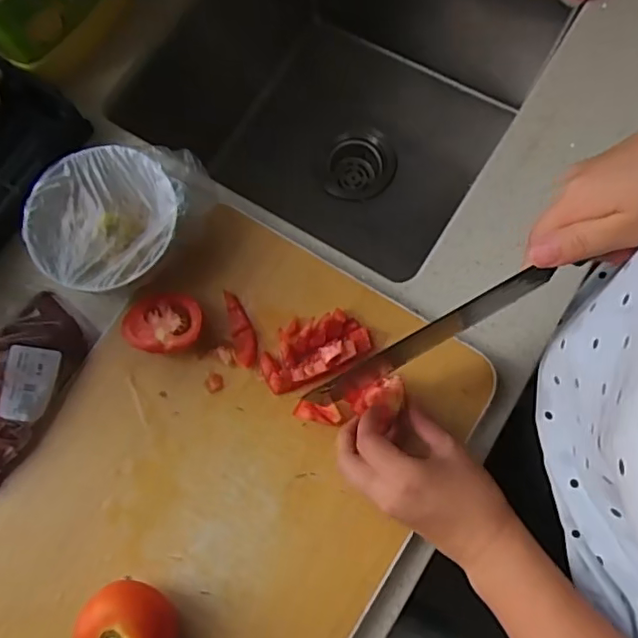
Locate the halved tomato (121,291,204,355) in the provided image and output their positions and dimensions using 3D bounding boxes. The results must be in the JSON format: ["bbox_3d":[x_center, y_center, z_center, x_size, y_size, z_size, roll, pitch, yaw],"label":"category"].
[{"bbox_3d":[-0.127,0.003,0.469,0.065,0.035,0.052,-2,75,3],"label":"halved tomato"}]

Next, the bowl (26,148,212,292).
[{"bbox_3d":[-0.169,-0.081,0.479,0.137,0.050,0.131,-1,75,4],"label":"bowl"}]

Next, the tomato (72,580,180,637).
[{"bbox_3d":[-0.135,0.220,0.399,0.066,0.053,0.065,-1,75,4],"label":"tomato"}]

